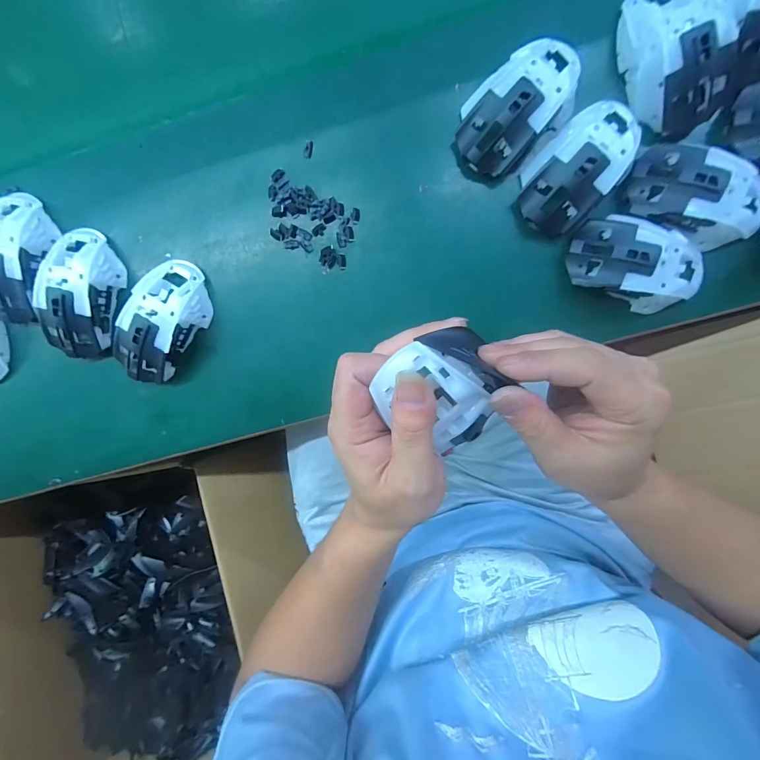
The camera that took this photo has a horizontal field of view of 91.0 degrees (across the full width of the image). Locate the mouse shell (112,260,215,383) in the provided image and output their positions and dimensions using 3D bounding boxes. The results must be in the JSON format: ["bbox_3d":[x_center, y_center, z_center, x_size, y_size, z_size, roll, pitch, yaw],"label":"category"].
[{"bbox_3d":[-0.201,-0.053,0.343,0.062,0.036,0.117,30,95,2],"label":"mouse shell"}]

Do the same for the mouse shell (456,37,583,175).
[{"bbox_3d":[0.115,-0.230,0.307,0.063,0.034,0.114,45,96,0],"label":"mouse shell"}]

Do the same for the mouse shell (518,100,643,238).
[{"bbox_3d":[0.170,-0.179,0.312,0.118,0.039,0.065,-43,90,6],"label":"mouse shell"}]

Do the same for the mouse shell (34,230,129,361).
[{"bbox_3d":[-0.275,-0.079,0.343,0.056,0.038,0.115,8,94,4],"label":"mouse shell"}]

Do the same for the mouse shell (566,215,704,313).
[{"bbox_3d":[0.222,-0.100,0.319,0.118,0.040,0.068,19,95,3],"label":"mouse shell"}]

